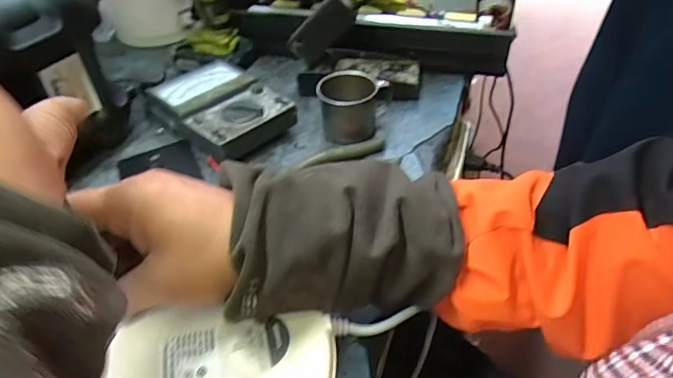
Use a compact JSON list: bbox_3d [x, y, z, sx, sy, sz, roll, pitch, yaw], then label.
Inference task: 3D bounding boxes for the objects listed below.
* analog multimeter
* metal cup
[{"bbox_3d":[-0.148,-0.106,0.566,0.115,0.035,0.192,-34,51,-27],"label":"analog multimeter"},{"bbox_3d":[0.018,-0.097,0.543,0.075,0.060,0.075,-1,44,4],"label":"metal cup"}]

